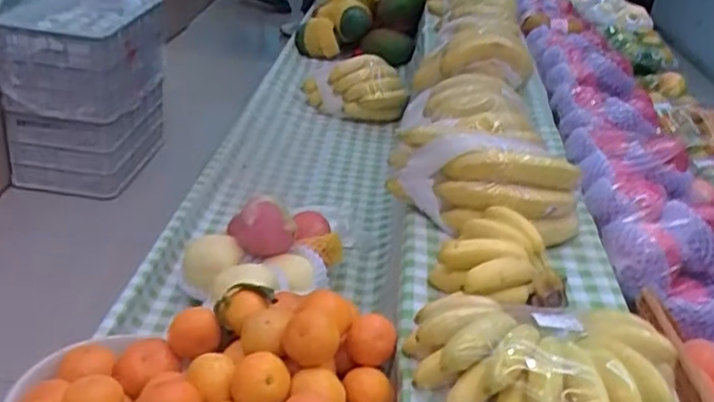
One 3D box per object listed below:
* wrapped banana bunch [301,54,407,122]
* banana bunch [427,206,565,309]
[{"bbox_3d":[-0.006,-0.179,1.100,0.162,0.104,0.066,13,30,10],"label":"wrapped banana bunch"},{"bbox_3d":[0.138,0.059,0.685,0.128,0.060,0.125,6,29,-3],"label":"banana bunch"}]

